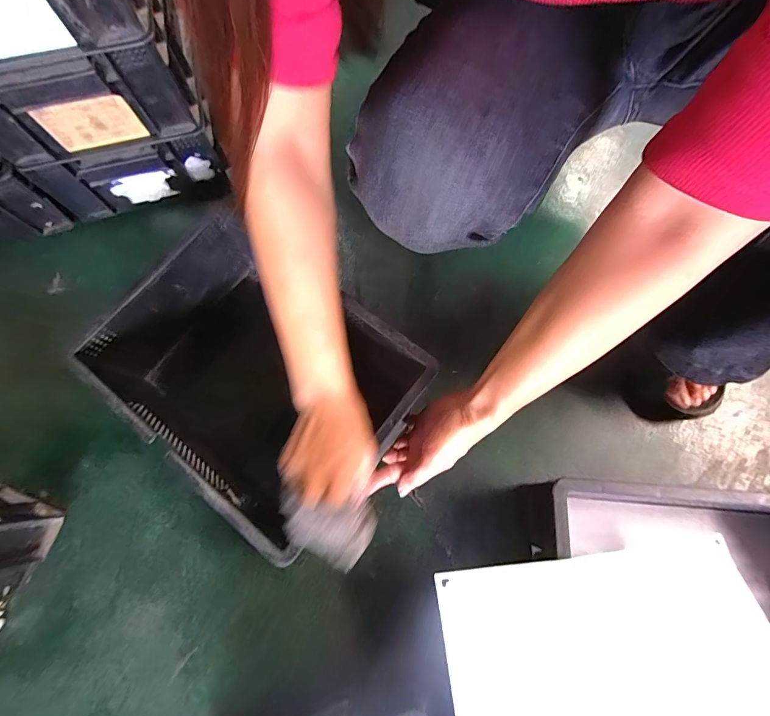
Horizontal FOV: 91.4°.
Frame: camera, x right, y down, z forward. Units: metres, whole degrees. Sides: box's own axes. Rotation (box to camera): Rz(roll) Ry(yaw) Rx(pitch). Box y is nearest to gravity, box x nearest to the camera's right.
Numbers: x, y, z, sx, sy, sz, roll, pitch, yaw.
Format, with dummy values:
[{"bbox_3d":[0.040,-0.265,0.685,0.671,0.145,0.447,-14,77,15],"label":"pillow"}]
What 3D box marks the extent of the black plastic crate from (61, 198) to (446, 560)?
[{"bbox_3d":[-0.143,0.022,0.452,0.329,0.125,0.251,34,78,10],"label":"black plastic crate"}]

